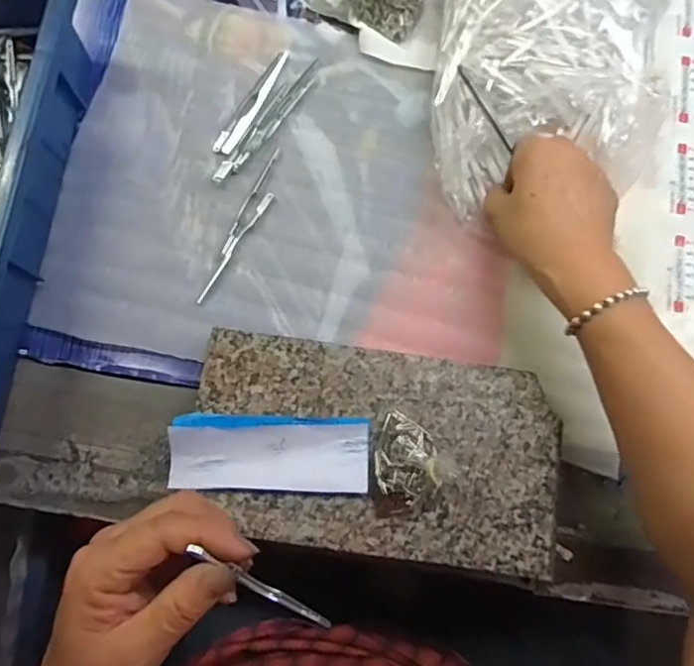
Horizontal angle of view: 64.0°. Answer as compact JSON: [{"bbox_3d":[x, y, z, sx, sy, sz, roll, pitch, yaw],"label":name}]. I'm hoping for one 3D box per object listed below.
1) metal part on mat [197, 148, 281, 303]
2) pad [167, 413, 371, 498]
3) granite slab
[{"bbox_3d":[-0.081,-0.085,0.431,0.020,0.005,0.136,27,78,6],"label":"metal part on mat"},{"bbox_3d":[-0.050,0.080,0.362,0.128,0.010,0.049,2,77,0],"label":"pad"},{"bbox_3d":[0.017,0.080,0.381,0.238,0.033,0.132,8,77,2],"label":"granite slab"}]

